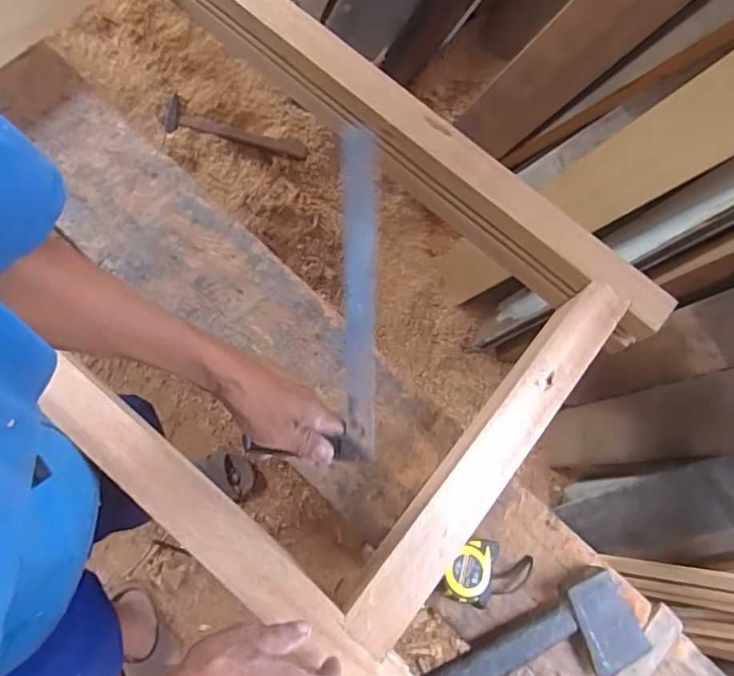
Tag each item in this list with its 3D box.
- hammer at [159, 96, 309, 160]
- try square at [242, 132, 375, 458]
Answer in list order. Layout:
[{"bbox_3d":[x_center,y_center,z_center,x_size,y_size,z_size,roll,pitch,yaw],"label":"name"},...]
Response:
[{"bbox_3d":[-0.267,-0.424,1.149,0.286,0.033,0.070,10,74,-21],"label":"hammer"},{"bbox_3d":[-0.048,-0.044,0.534,0.119,0.034,0.317,3,89,-1],"label":"try square"}]

